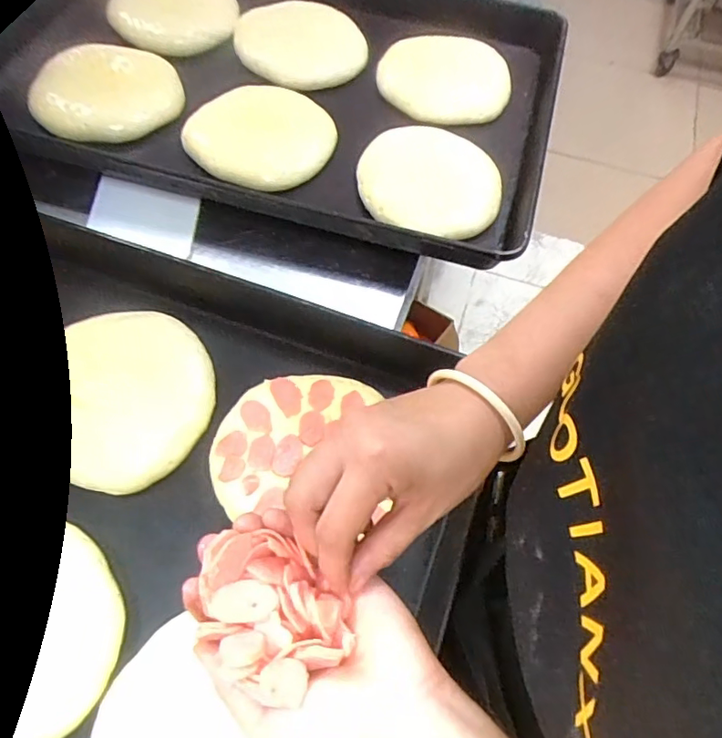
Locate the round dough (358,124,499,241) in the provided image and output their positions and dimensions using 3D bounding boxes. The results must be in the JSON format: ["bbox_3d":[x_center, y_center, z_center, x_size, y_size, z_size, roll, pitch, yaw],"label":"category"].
[{"bbox_3d":[0.068,-0.191,0.547,0.134,0.020,0.133,1,62,-2],"label":"round dough"}]

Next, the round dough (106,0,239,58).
[{"bbox_3d":[-0.216,-0.409,0.631,0.127,0.029,0.115,18,63,10],"label":"round dough"}]

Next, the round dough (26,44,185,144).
[{"bbox_3d":[-0.262,-0.286,0.567,0.142,0.028,0.129,-24,64,-13],"label":"round dough"}]

